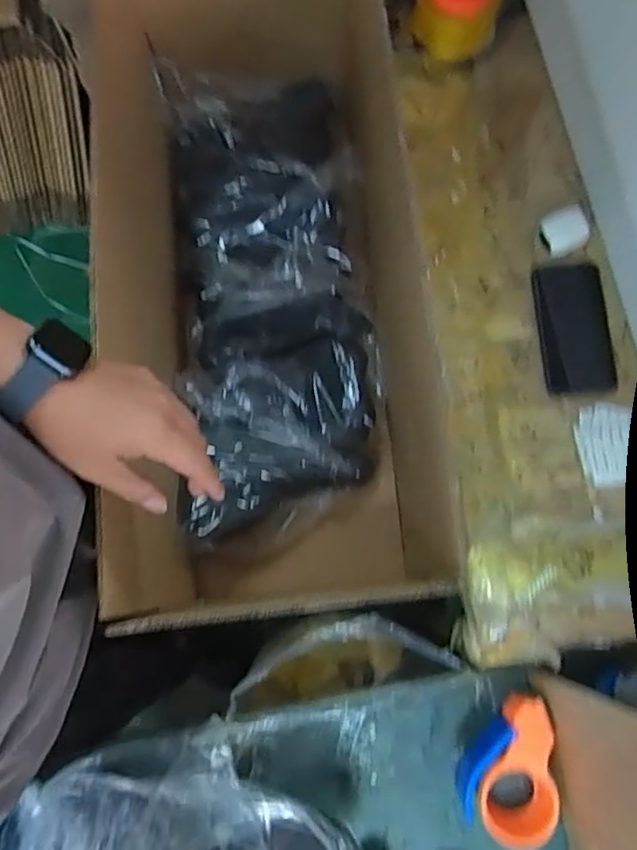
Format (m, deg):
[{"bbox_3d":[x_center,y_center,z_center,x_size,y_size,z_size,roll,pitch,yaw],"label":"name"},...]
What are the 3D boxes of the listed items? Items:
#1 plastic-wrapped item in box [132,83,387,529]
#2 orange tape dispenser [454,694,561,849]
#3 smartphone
[{"bbox_3d":[-0.088,-0.319,0.851,0.251,0.095,0.426,-9,76,-1],"label":"plastic-wrapped item in box"},{"bbox_3d":[0.202,0.376,0.620,0.101,0.053,0.154,-3,76,1],"label":"orange tape dispenser"},{"bbox_3d":[0.310,-0.116,0.694,0.081,0.010,0.159,-4,76,0],"label":"smartphone"}]

